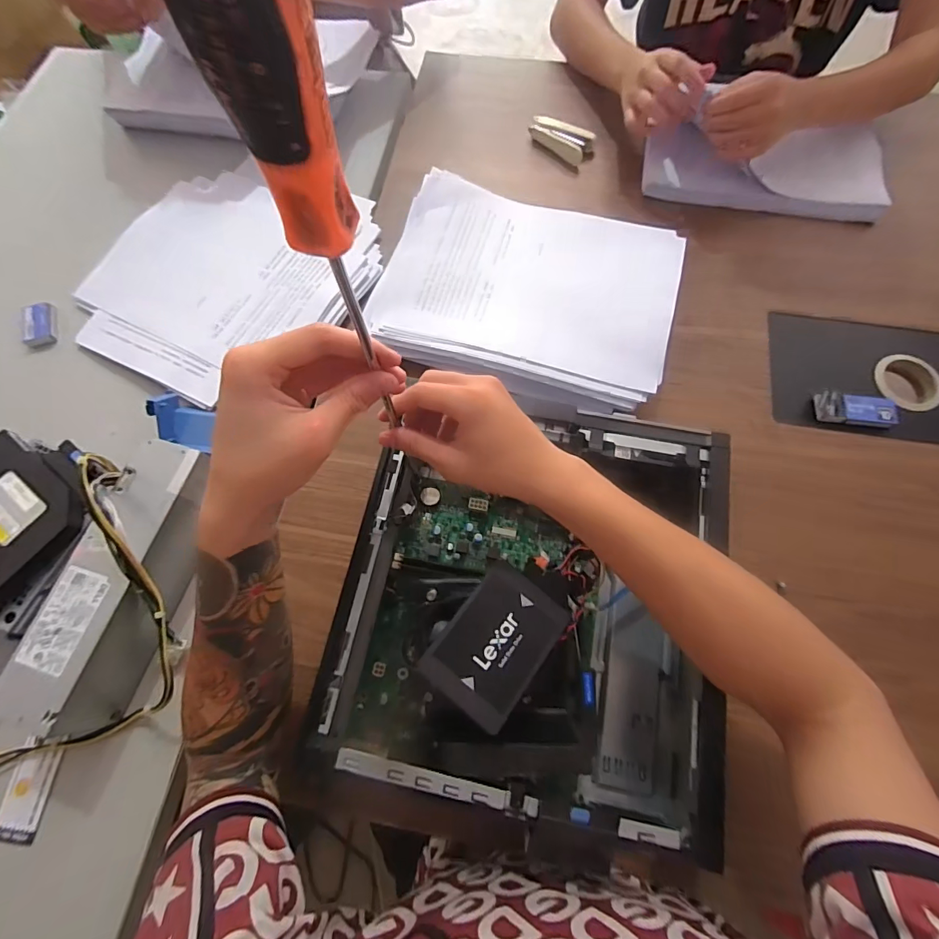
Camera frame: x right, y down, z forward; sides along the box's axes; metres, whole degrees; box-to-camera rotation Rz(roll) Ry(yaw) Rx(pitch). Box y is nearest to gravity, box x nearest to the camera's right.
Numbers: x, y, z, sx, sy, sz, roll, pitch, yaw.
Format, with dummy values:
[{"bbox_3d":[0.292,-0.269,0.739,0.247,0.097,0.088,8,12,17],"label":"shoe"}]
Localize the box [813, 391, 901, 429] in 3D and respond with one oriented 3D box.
[{"bbox_3d":[0.413,-0.066,0.478,0.076,0.018,0.036,10,71,6],"label":"box"}]

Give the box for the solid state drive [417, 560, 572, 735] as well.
[{"bbox_3d":[0.021,0.123,0.321,0.070,0.004,0.099,38,68,6],"label":"solid state drive"}]

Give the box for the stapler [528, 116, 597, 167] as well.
[{"bbox_3d":[0.123,-0.457,0.617,0.091,0.021,0.045,32,74,12],"label":"stapler"}]

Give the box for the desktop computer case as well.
[{"bbox_3d":[0.050,0.109,0.379,0.289,0.113,0.302,10,71,5],"label":"desktop computer case"}]

